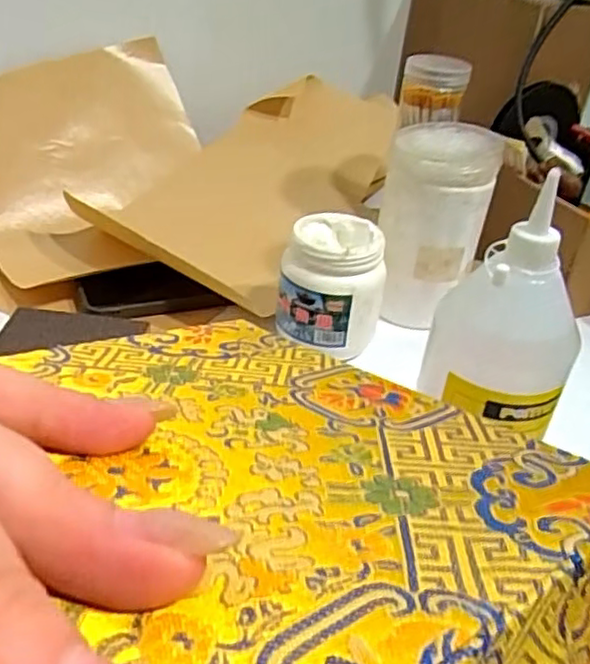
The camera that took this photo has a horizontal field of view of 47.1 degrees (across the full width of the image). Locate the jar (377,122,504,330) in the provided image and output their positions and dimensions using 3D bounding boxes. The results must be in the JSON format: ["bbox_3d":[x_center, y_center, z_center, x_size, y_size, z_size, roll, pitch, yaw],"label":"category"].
[{"bbox_3d":[0.107,-0.087,0.546,0.082,0.142,0.081,13,35,9],"label":"jar"}]

